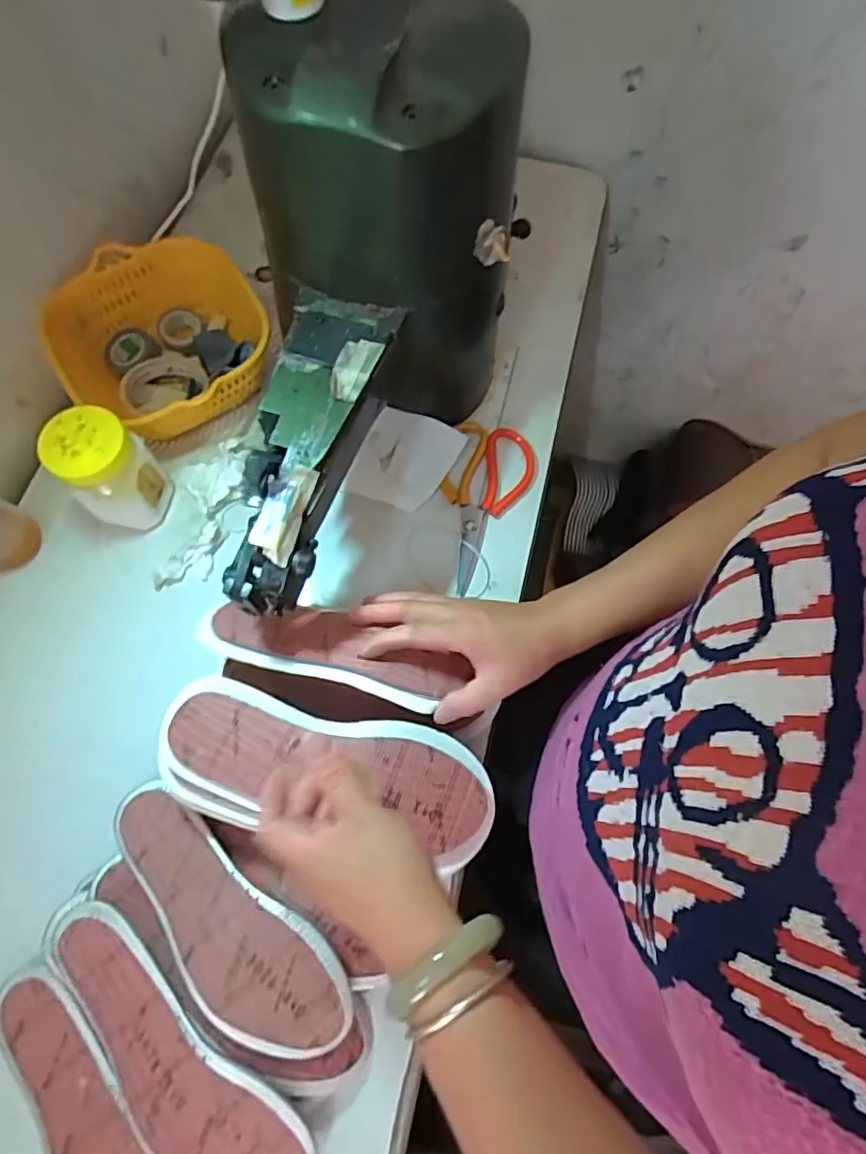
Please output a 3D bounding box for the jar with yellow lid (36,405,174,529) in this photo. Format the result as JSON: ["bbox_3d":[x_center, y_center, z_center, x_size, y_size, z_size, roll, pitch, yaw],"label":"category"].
[{"bbox_3d":[-0.304,-0.099,0.551,0.067,0.109,0.077,39,75,14],"label":"jar with yellow lid"}]

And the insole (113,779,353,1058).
[{"bbox_3d":[-0.168,0.265,0.446,0.243,0.032,0.080,35,74,13],"label":"insole"}]

